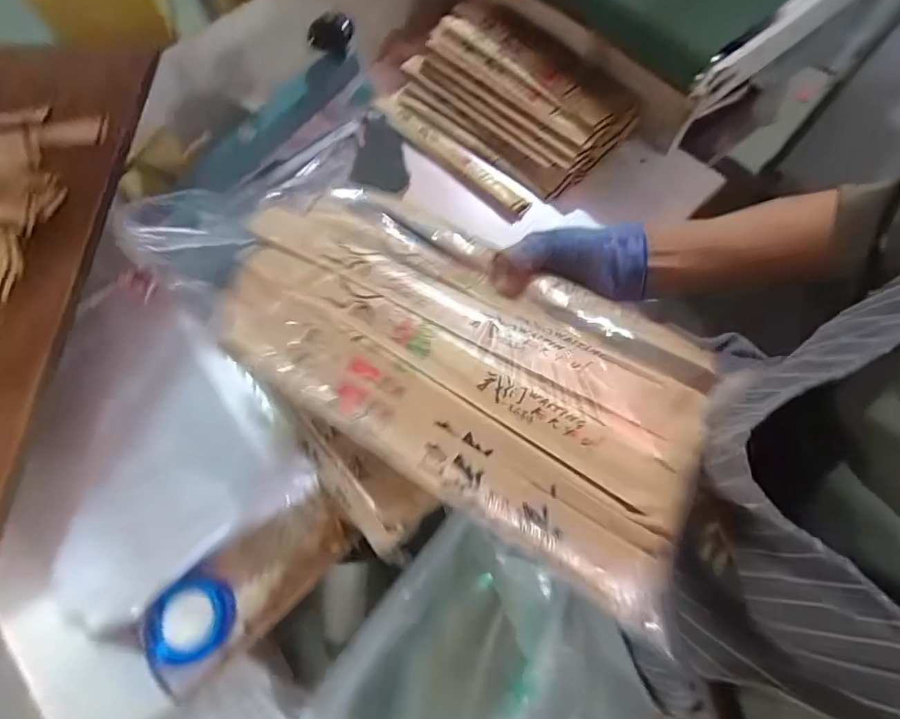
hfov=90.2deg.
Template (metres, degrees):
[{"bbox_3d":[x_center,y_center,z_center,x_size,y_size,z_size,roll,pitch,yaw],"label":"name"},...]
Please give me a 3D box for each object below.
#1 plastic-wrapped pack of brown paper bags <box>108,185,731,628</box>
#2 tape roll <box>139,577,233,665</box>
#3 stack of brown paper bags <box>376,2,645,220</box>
[{"bbox_3d":[-0.012,-0.023,0.269,0.324,0.057,0.165,32,73,14],"label":"plastic-wrapped pack of brown paper bags"},{"bbox_3d":[-0.230,0.230,0.398,0.069,0.015,0.065,19,62,-22],"label":"tape roll"},{"bbox_3d":[0.055,-0.334,0.583,0.180,0.079,0.293,-36,72,-12],"label":"stack of brown paper bags"}]

